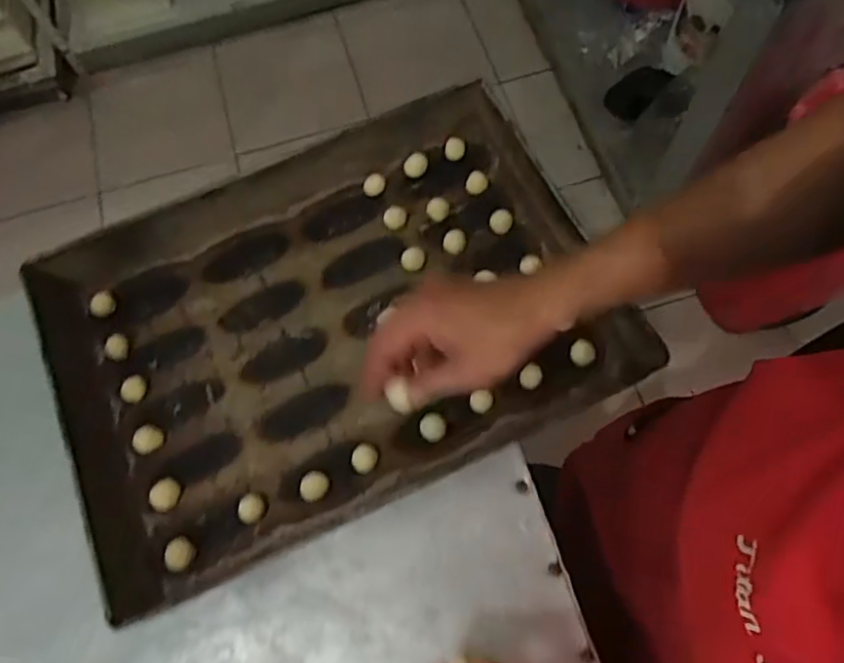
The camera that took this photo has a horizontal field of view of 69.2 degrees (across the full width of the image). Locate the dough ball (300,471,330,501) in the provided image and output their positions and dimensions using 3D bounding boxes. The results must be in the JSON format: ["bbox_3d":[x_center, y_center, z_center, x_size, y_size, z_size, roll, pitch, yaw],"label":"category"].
[{"bbox_3d":[-0.096,0.139,0.550,0.026,0.017,0.024,-1,69,3],"label":"dough ball"}]

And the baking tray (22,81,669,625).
[{"bbox_3d":[-0.089,-0.014,0.589,0.506,0.047,0.357,-24,70,-6],"label":"baking tray"}]

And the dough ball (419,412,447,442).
[{"bbox_3d":[0.011,0.089,0.563,0.023,0.019,0.025,-1,69,3],"label":"dough ball"}]

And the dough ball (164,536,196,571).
[{"bbox_3d":[-0.210,0.194,0.534,0.025,0.015,0.026,-1,69,3],"label":"dough ball"}]

